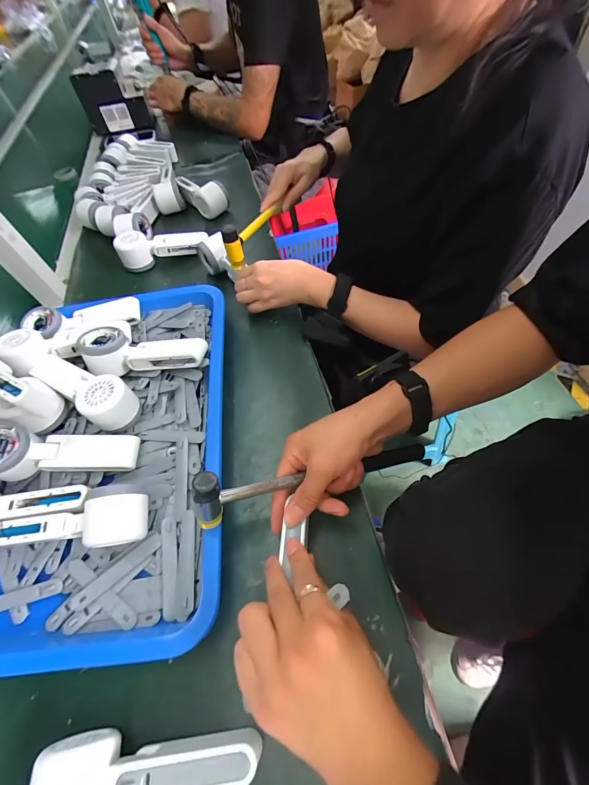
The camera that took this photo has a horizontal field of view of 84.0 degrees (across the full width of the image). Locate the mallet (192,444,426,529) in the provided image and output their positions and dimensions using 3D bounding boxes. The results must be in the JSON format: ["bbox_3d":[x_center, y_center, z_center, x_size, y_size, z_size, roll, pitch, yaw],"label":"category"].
[{"bbox_3d":[0.026,0.085,0.331,0.245,0.051,0.033,-7,57,-17],"label":"mallet"}]

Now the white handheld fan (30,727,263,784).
[{"bbox_3d":[-0.106,0.292,0.244,0.162,0.055,0.053,-6,58,4],"label":"white handheld fan"}]

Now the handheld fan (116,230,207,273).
[{"bbox_3d":[-0.241,-0.274,0.608,0.162,0.050,0.049,-15,58,-2],"label":"handheld fan"}]

